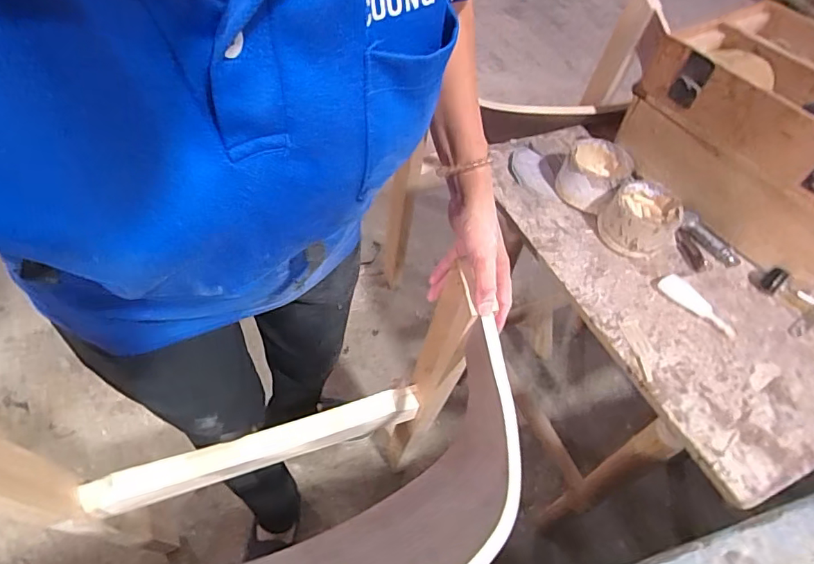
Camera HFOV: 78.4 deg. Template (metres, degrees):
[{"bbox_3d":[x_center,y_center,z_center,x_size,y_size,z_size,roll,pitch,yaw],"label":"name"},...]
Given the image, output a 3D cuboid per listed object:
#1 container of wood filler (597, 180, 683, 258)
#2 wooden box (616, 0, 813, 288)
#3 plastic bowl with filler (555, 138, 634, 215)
[{"bbox_3d":[0.292,-0.081,0.628,0.087,0.056,0.088,32,55,20],"label":"container of wood filler"},{"bbox_3d":[0.493,-0.187,0.643,0.267,0.171,0.322,-29,59,-26],"label":"wooden box"},{"bbox_3d":[0.252,-0.145,0.676,0.085,0.060,0.092,28,54,17],"label":"plastic bowl with filler"}]

